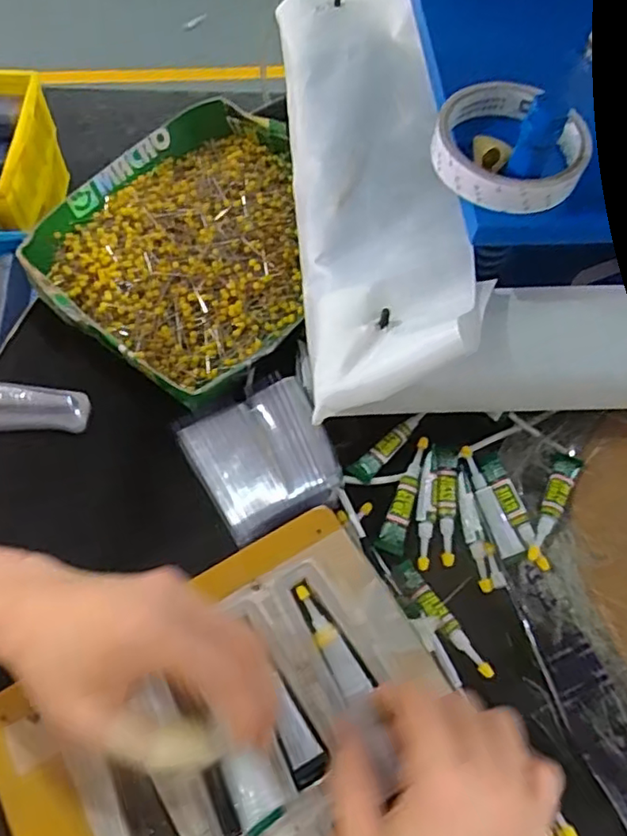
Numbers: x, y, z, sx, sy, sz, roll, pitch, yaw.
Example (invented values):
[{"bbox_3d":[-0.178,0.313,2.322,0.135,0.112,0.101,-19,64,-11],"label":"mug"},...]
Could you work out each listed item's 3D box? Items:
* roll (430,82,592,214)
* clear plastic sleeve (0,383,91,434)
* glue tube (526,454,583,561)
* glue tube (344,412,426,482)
[{"bbox_3d":[0.118,-0.161,0.361,0.088,0.018,0.086,1,63,-2],"label":"roll"},{"bbox_3d":[-0.216,-0.007,0.436,0.101,0.028,0.032,1,64,1],"label":"clear plastic sleeve"},{"bbox_3d":[0.168,0.061,0.429,0.018,0.013,0.084,26,67,12],"label":"glue tube"},{"bbox_3d":[0.054,0.020,0.444,0.017,0.007,0.070,40,71,17],"label":"glue tube"}]

